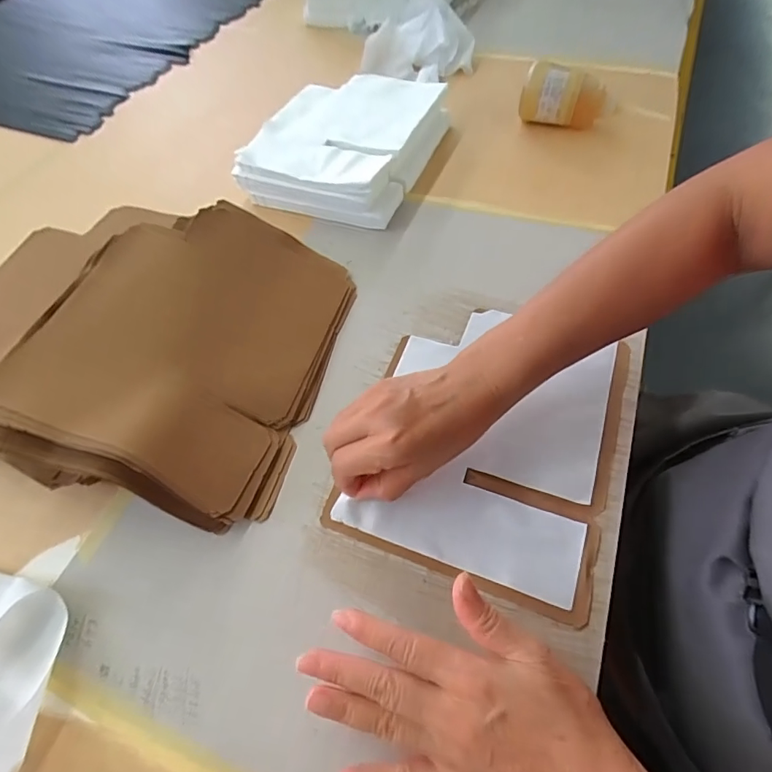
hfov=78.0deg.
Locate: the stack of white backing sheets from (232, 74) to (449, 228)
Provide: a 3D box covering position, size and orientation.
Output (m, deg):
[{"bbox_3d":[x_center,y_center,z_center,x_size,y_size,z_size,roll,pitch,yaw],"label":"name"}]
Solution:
[{"bbox_3d":[-0.045,-0.309,0.596,0.191,0.056,0.236,18,60,13],"label":"stack of white backing sheets"}]

